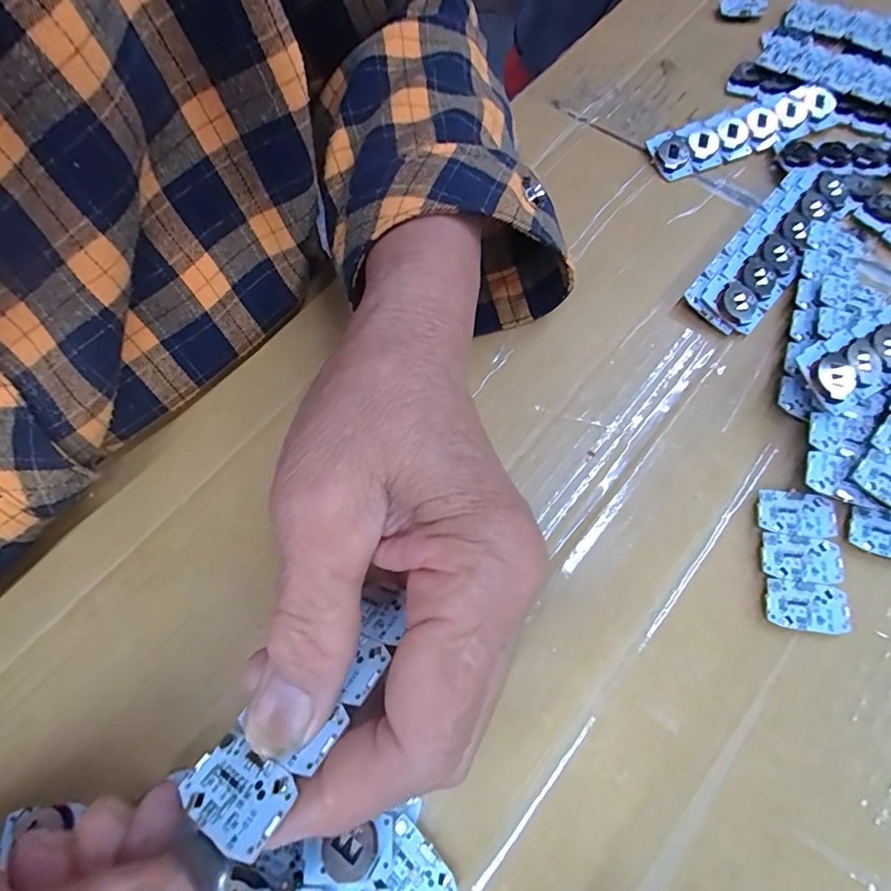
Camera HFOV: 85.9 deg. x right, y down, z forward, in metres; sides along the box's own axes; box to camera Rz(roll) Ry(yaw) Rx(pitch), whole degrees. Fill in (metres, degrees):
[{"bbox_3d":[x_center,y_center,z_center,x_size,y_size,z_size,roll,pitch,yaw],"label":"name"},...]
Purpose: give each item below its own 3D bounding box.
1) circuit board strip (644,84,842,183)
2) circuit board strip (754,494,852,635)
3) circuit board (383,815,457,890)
[{"bbox_3d":[0.168,-0.179,0.271,0.106,0.016,0.033,-23,69,-5],"label":"circuit board strip"},{"bbox_3d":[0.141,0.046,0.191,0.029,0.008,0.053,6,69,6],"label":"circuit board strip"},{"bbox_3d":[-0.010,0.142,0.159,0.028,0.004,0.018,42,77,17],"label":"circuit board"}]

